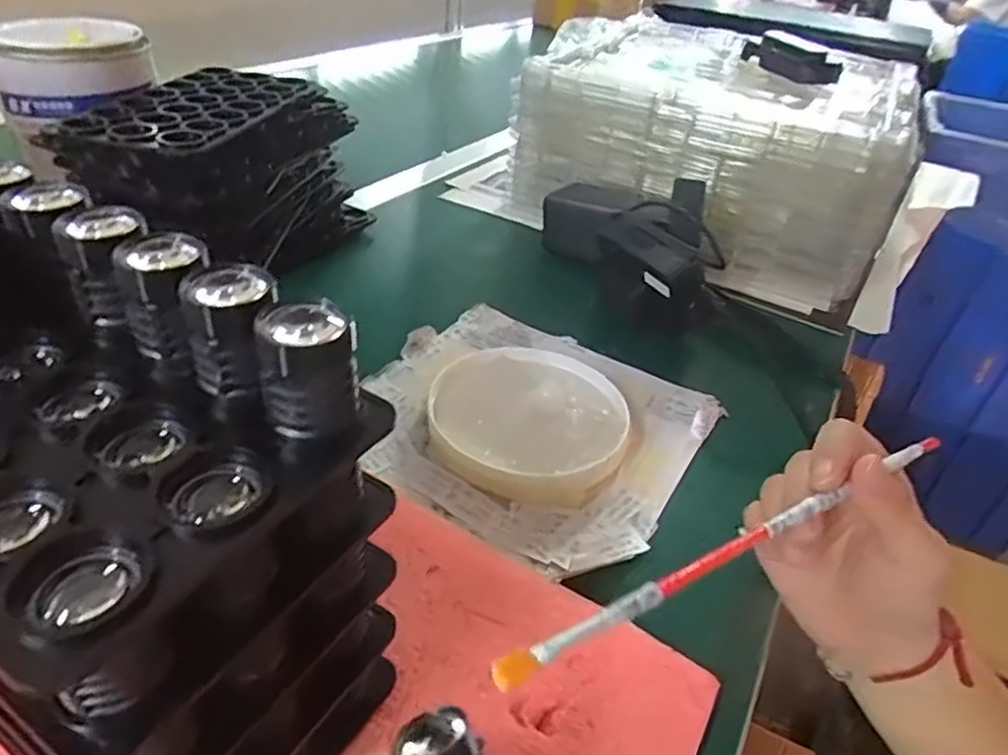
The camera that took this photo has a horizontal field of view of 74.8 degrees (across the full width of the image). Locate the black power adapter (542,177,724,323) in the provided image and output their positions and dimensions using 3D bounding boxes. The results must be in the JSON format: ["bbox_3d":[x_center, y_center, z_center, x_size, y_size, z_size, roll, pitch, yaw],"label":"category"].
[{"bbox_3d":[0.105,-0.114,0.541,0.093,0.074,0.196,-11,40,-23],"label":"black power adapter"}]

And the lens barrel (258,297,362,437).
[{"bbox_3d":[-0.049,-0.003,0.167,0.023,0.031,0.020,-5,38,-16],"label":"lens barrel"}]

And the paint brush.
[{"bbox_3d":[0.101,0.056,0.246,0.252,0.005,0.008,-14,41,-32],"label":"paint brush"}]

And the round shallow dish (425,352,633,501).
[{"bbox_3d":[0.016,0.024,0.403,0.115,0.021,0.121,4,36,-3],"label":"round shallow dish"}]

